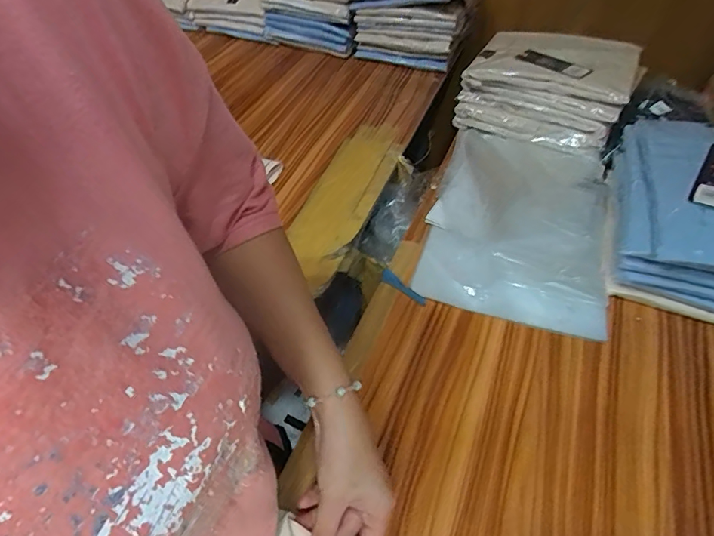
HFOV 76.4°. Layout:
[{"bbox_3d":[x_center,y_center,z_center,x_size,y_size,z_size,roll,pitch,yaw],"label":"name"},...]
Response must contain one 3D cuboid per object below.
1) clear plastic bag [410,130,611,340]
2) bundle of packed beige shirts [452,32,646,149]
[{"bbox_3d":[0.214,-0.073,0.602,0.223,0.085,0.276,12,49,12],"label":"clear plastic bag"},{"bbox_3d":[0.332,-0.322,0.799,0.255,0.104,0.212,21,52,19],"label":"bundle of packed beige shirts"}]

